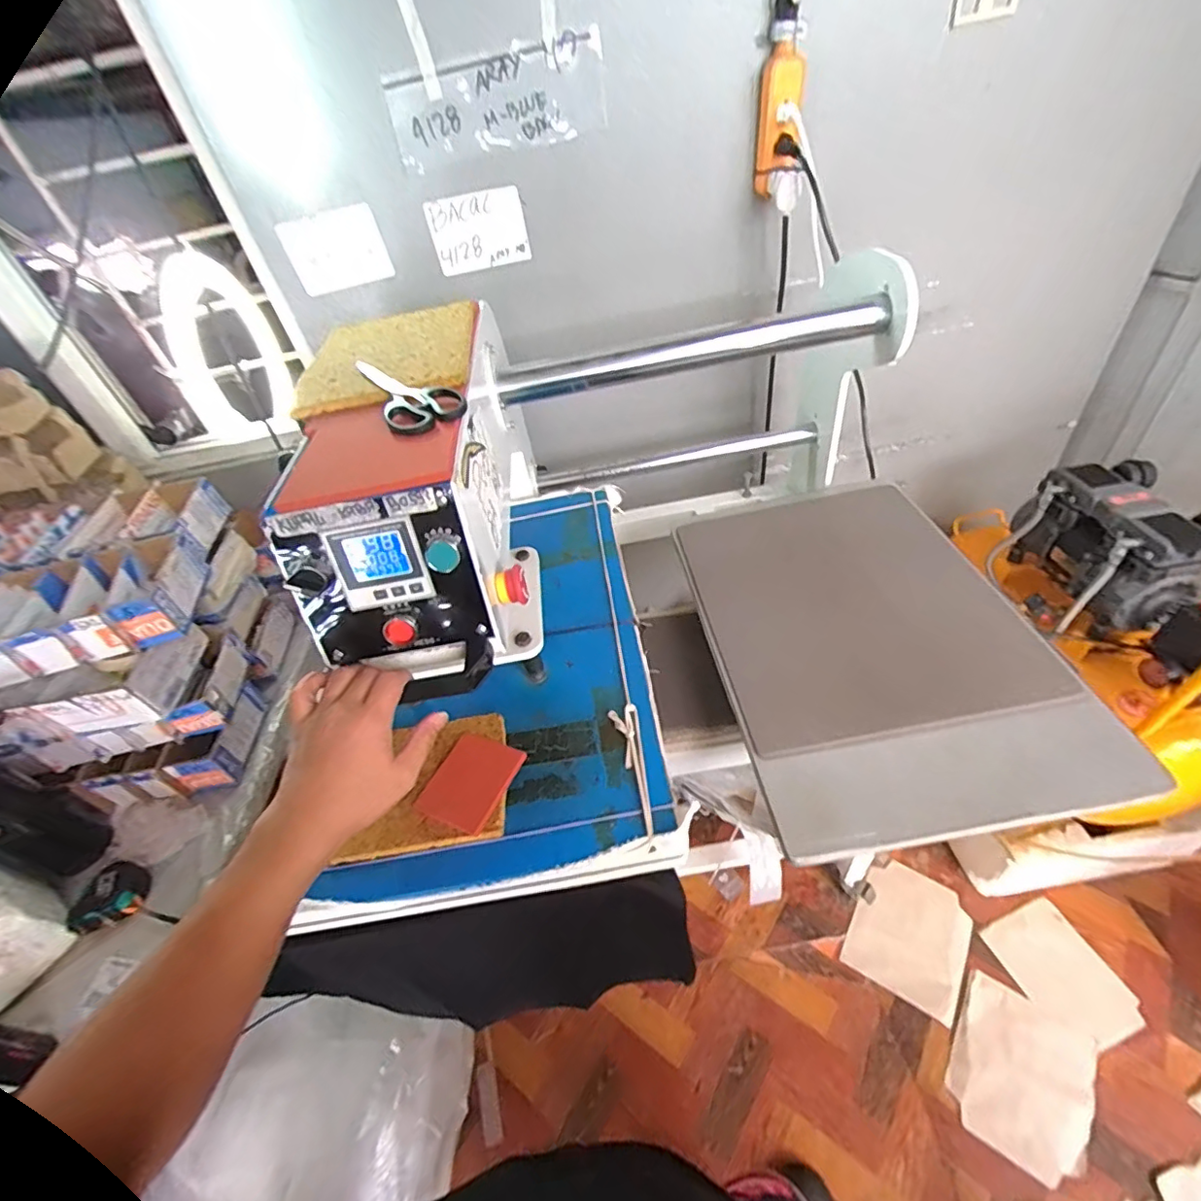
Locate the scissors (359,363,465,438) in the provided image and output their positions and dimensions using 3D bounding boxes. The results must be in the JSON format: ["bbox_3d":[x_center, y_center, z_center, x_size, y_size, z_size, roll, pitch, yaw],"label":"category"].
[{"bbox_3d":[-0.180,-0.200,0.524,0.070,0.016,0.148,-25,45,-15],"label":"scissors"}]

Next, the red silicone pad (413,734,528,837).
[{"bbox_3d":[-0.135,0.187,0.567,0.081,0.008,0.091,11,51,26],"label":"red silicone pad"}]

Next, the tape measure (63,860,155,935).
[{"bbox_3d":[-0.672,0.404,0.750,0.084,0.038,0.070,-32,48,-21],"label":"tape measure"}]

